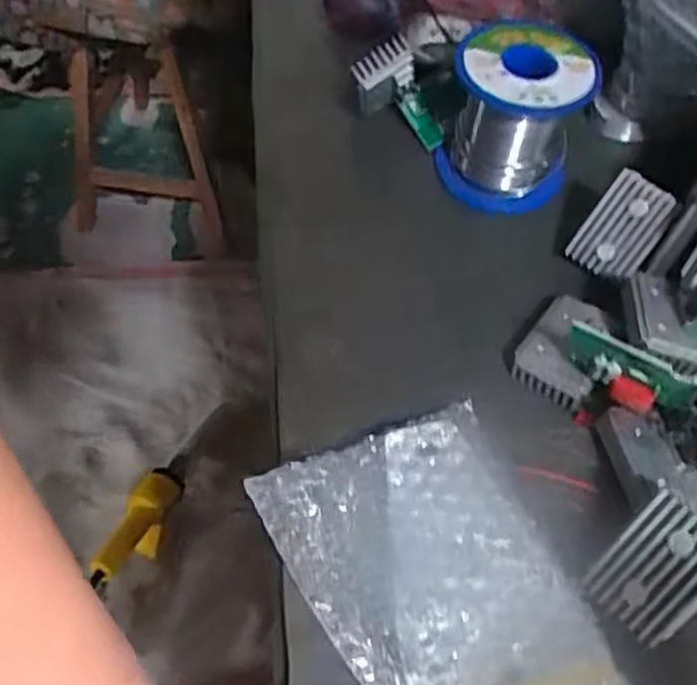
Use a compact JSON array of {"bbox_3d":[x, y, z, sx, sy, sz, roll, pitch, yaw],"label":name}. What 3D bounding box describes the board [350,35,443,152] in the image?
[{"bbox_3d":[0.024,-0.127,0.382,0.038,0.060,0.027,-22,54,23],"label":"board"}]

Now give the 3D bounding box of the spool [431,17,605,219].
[{"bbox_3d":[0.083,-0.114,0.371,0.064,0.073,0.064,1,57,-2],"label":"spool"}]

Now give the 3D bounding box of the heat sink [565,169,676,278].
[{"bbox_3d":[0.125,-0.052,0.334,0.029,0.046,0.006,35,18,8],"label":"heat sink"}]

